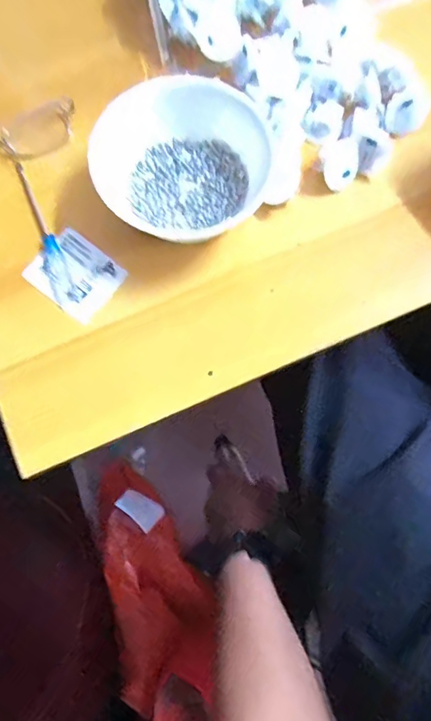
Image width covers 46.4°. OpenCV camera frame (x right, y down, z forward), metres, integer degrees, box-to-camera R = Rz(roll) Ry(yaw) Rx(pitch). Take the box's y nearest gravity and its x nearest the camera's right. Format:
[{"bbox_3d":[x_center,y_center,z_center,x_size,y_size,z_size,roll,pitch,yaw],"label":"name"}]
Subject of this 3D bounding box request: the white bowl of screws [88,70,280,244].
[{"bbox_3d":[-0.016,-0.131,0.343,0.125,0.042,0.116,0,75,-1],"label":"white bowl of screws"}]

